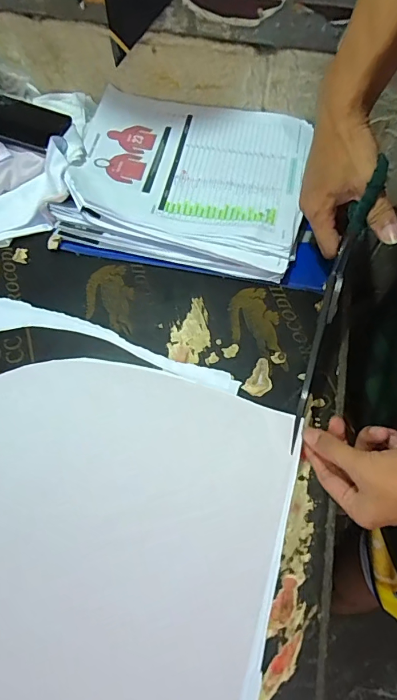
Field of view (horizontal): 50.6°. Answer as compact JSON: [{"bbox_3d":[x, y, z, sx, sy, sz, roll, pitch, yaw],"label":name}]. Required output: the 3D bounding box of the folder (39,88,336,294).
[{"bbox_3d":[-0.001,-0.217,0.528,0.345,0.038,0.245,10,65,5],"label":"folder"}]

